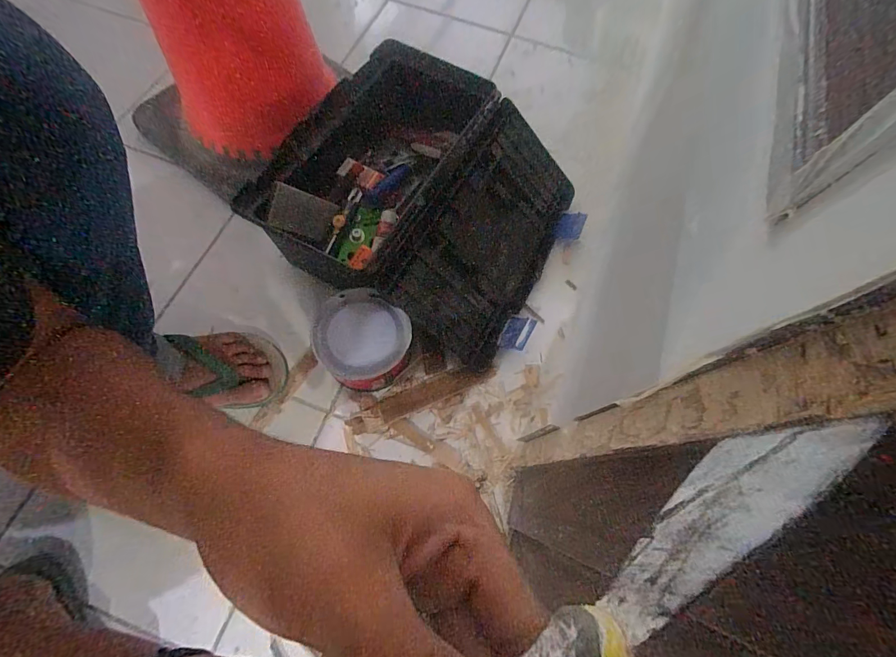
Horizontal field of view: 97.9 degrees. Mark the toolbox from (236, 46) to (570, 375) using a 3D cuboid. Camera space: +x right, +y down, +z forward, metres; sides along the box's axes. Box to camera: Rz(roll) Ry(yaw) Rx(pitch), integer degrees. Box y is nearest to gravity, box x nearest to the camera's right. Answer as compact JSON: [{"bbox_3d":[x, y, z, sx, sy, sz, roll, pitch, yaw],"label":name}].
[{"bbox_3d":[-0.028,-0.199,0.615,0.398,0.151,0.381,28,70,9],"label":"toolbox"}]

